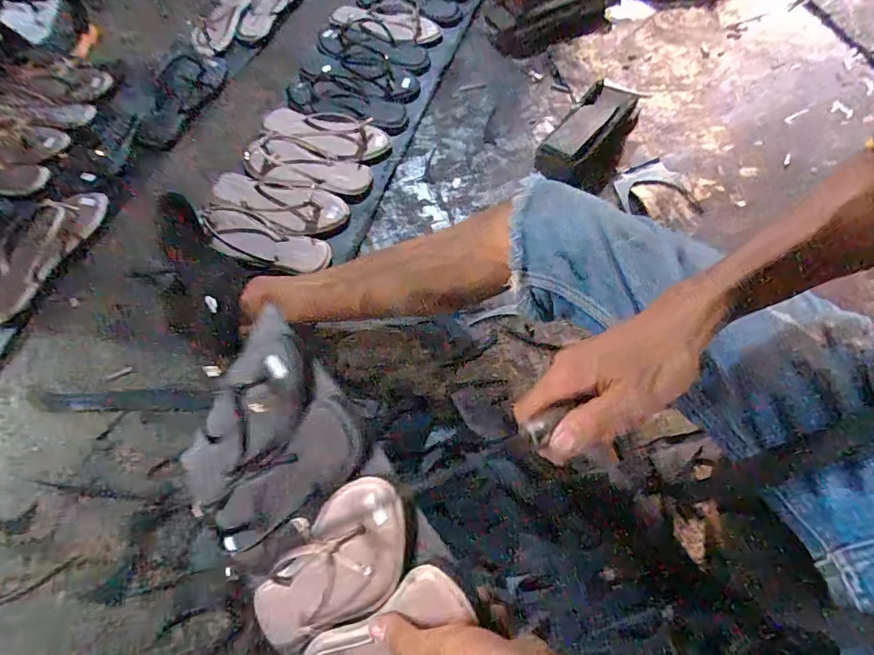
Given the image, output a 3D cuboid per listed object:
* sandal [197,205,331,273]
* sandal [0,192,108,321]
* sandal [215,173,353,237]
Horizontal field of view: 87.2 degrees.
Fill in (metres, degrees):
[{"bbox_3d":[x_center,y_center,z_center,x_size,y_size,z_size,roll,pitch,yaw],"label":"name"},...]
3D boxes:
[{"bbox_3d":[-0.268,-0.132,0.700,0.203,0.035,0.080,22,64,13],"label":"sandal"},{"bbox_3d":[-0.615,-0.123,0.703,0.107,0.036,0.257,16,63,10],"label":"sandal"},{"bbox_3d":[-0.257,-0.195,0.731,0.226,0.035,0.100,13,62,9],"label":"sandal"}]

